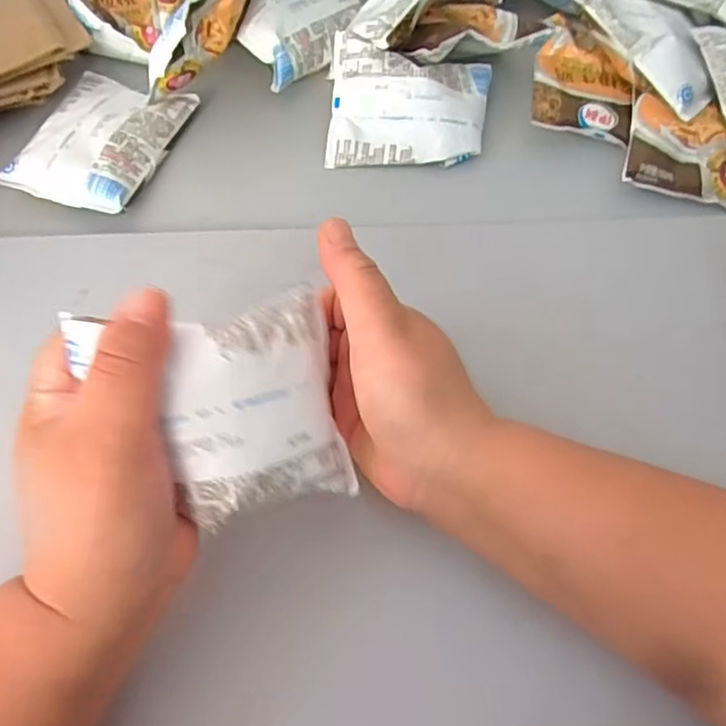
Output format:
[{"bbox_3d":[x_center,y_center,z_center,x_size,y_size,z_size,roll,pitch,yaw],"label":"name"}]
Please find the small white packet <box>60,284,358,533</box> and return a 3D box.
[{"bbox_3d":[-0.055,0.020,0.264,0.105,0.026,0.091,-12,94,-36],"label":"small white packet"}]

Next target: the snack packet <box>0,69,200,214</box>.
[{"bbox_3d":[-0.188,-0.160,0.458,0.093,0.029,0.126,16,61,8],"label":"snack packet"}]

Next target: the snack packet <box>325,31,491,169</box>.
[{"bbox_3d":[0.034,-0.186,0.470,0.112,0.041,0.092,4,96,7],"label":"snack packet"}]

